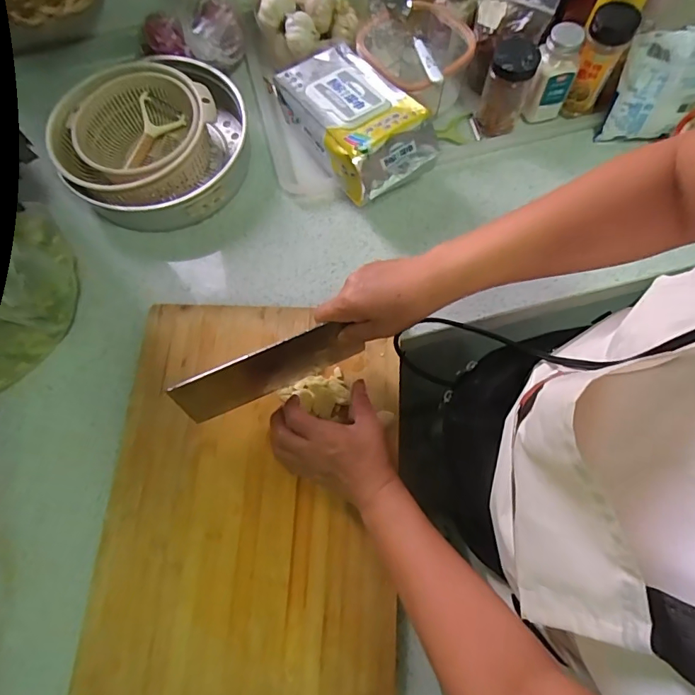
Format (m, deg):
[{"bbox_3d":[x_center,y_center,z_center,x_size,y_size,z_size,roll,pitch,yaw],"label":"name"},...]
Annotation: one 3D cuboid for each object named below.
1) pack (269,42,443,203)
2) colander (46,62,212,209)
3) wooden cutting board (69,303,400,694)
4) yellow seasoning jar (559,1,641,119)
[{"bbox_3d":[0.004,-0.298,0.613,0.115,0.107,0.239,-33,74,-9],"label":"pack"},{"bbox_3d":[-0.283,-0.279,0.629,0.212,0.083,0.193,-42,75,-12],"label":"colander"},{"bbox_3d":[-0.103,0.171,0.499,0.309,0.033,0.452,2,71,2],"label":"wooden cutting board"},{"bbox_3d":[0.331,-0.381,0.613,0.052,0.126,0.062,25,74,9],"label":"yellow seasoning jar"}]

